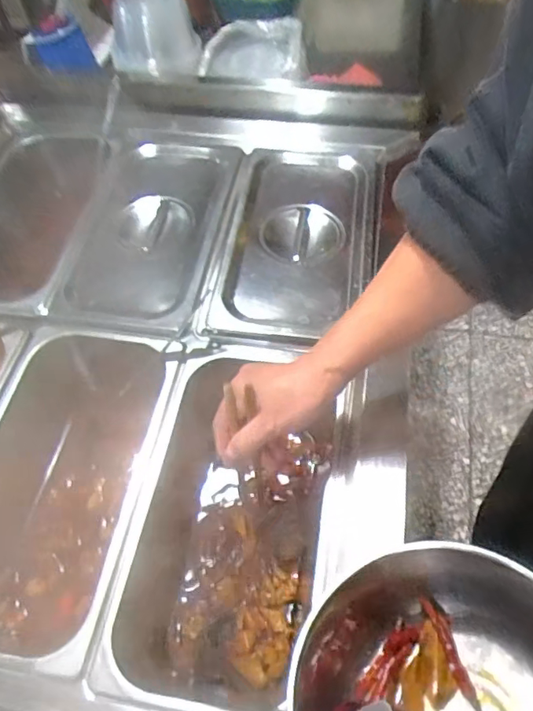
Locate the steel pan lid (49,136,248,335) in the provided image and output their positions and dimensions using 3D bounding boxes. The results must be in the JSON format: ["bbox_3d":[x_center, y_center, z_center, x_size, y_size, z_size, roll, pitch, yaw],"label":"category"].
[{"bbox_3d":[-0.145,-0.173,0.672,0.182,0.029,0.332,5,57,6],"label":"steel pan lid"}]

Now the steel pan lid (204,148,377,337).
[{"bbox_3d":[0.040,-0.150,0.647,0.169,0.023,0.324,6,57,7],"label":"steel pan lid"}]

